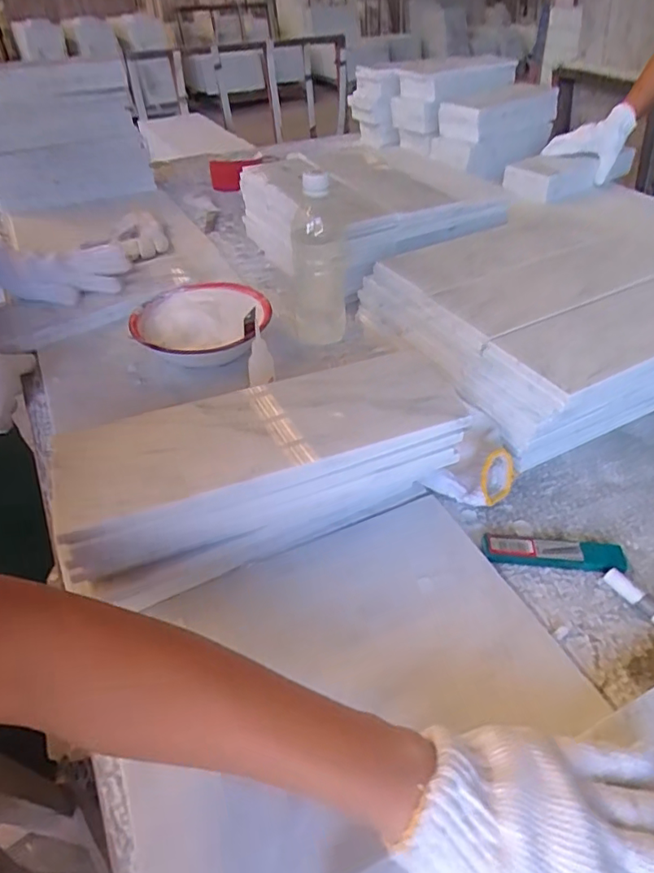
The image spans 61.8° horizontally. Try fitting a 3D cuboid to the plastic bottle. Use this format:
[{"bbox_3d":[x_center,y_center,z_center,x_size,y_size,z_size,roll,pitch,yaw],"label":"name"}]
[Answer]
[{"bbox_3d":[-0.010,-0.210,0.671,0.062,0.197,0.055,-4,41,-6],"label":"plastic bottle"}]

